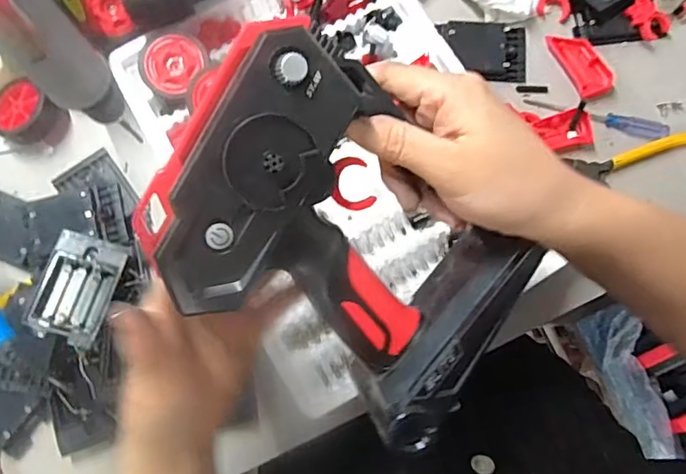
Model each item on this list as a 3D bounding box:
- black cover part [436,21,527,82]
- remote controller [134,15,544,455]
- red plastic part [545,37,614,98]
[{"bbox_3d":[0.131,-0.168,0.483,0.079,0.013,0.056,-4,79,-7],"label":"black cover part"},{"bbox_3d":[-0.001,0.000,0.281,0.197,0.060,0.138,39,91,-18],"label":"remote controller"},{"bbox_3d":[0.212,-0.154,0.475,0.034,0.013,0.065,-26,79,-4],"label":"red plastic part"}]

